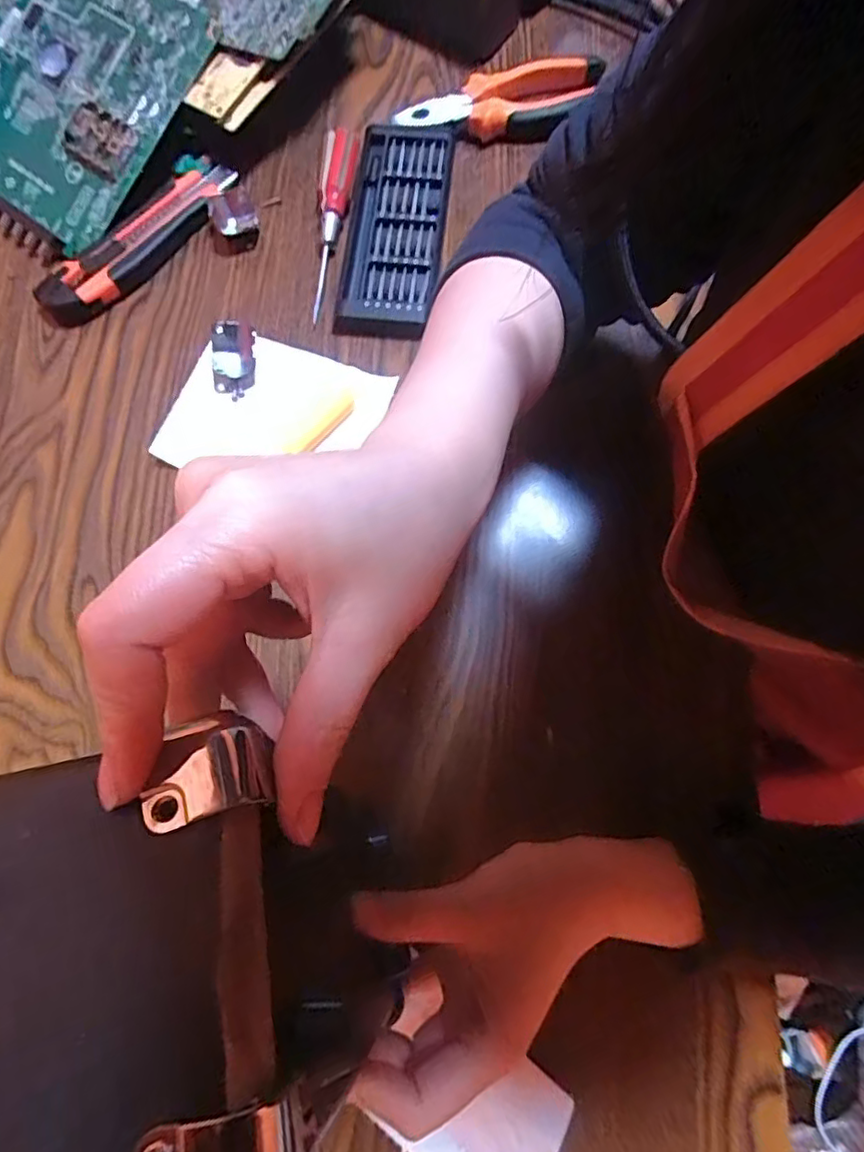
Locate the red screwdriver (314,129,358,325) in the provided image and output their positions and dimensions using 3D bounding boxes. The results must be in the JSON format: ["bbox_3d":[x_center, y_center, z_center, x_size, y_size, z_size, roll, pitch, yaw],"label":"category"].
[{"bbox_3d":[-0.073,-0.249,0.420,0.022,0.014,0.141,9,90,4],"label":"red screwdriver"}]

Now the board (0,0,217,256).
[{"bbox_3d":[-0.279,-0.365,0.442,0.203,0.014,0.193,36,99,7],"label":"board"}]

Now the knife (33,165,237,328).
[{"bbox_3d":[-0.207,-0.237,0.426,0.163,0.022,0.041,-40,77,-9],"label":"knife"}]

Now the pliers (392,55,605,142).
[{"bbox_3d":[0.053,-0.351,0.445,0.157,0.026,0.049,-14,75,-2],"label":"pliers"}]

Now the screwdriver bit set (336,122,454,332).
[{"bbox_3d":[-0.026,-0.244,0.420,0.064,0.024,0.163,6,75,3],"label":"screwdriver bit set"}]

